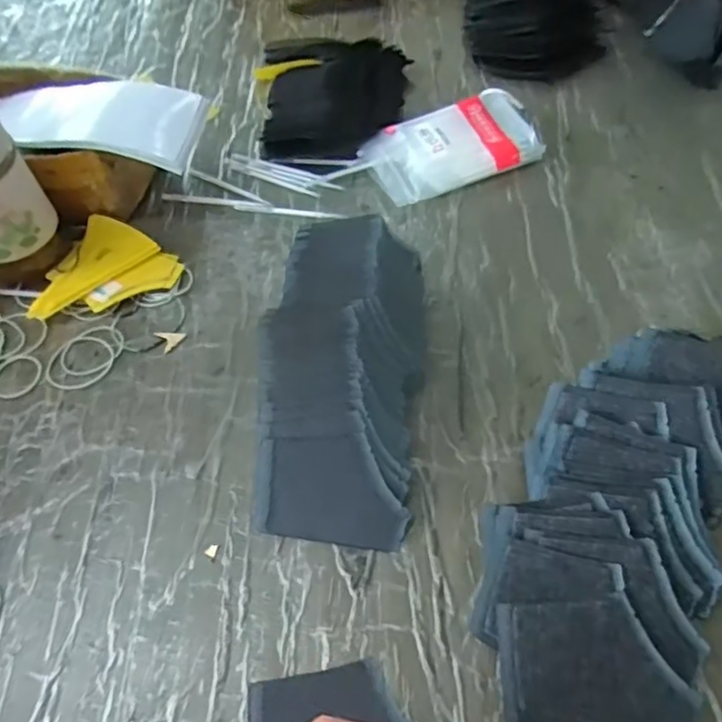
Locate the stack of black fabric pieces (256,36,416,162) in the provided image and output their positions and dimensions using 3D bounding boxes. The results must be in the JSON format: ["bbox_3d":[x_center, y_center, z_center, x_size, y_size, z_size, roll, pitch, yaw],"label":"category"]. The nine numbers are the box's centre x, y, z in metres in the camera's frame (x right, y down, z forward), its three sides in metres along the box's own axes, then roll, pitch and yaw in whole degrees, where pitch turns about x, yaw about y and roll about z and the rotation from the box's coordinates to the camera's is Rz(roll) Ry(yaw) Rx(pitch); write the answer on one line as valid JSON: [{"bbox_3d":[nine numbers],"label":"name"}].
[{"bbox_3d":[-0.029,-0.310,0.685,0.163,0.041,0.206,-5,55,2],"label":"stack of black fabric pieces"}]

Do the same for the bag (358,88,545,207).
[{"bbox_3d":[0.095,-0.220,0.620,0.176,0.028,0.094,-21,56,-9],"label":"bag"}]

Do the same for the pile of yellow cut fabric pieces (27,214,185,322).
[{"bbox_3d":[-0.243,-0.091,0.569,0.129,0.018,0.103,-21,56,-9],"label":"pile of yellow cut fabric pieces"}]

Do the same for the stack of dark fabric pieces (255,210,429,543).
[{"bbox_3d":[-0.014,0.003,0.468,0.119,0.057,0.262,2,68,7],"label":"stack of dark fabric pieces"}]

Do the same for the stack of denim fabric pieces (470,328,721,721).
[{"bbox_3d":[0.174,0.090,0.388,0.154,0.042,0.261,27,62,22],"label":"stack of denim fabric pieces"}]

